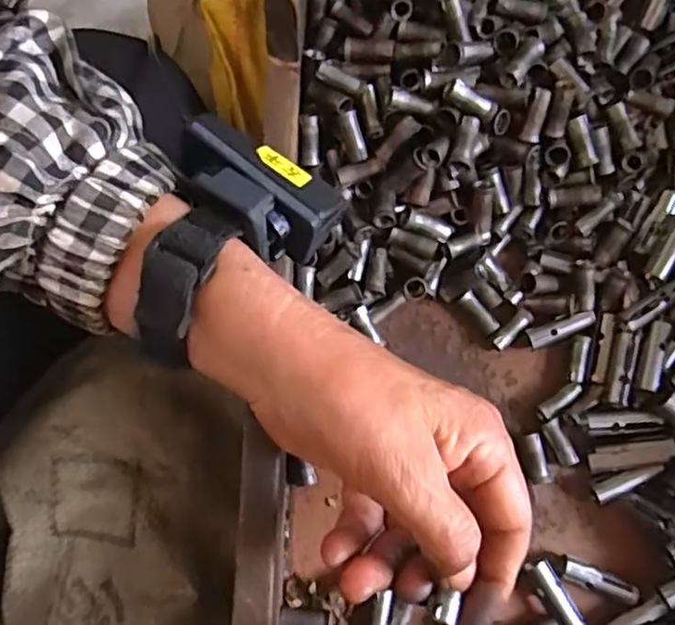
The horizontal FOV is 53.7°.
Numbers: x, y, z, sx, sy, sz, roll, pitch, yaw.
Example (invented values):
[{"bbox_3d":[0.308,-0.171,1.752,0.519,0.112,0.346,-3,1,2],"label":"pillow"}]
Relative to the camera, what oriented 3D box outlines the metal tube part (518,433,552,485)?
[{"bbox_3d":[0.098,0.074,0.334,0.011,0.010,0.024,-9,76,-4],"label":"metal tube part"}]

